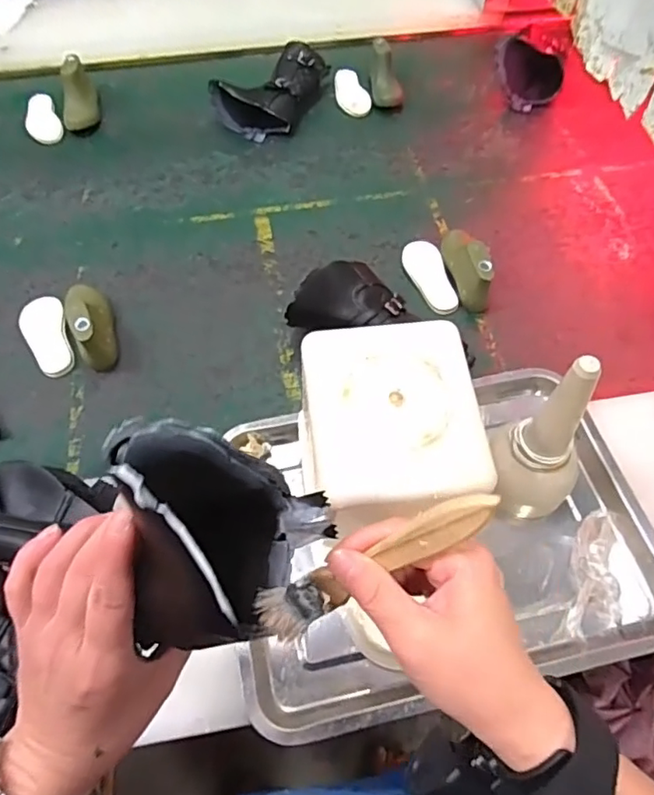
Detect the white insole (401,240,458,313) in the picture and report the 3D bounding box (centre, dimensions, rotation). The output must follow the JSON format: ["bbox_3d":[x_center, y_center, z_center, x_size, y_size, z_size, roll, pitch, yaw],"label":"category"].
[{"bbox_3d":[0.139,-0.167,0.777,0.052,0.012,0.125,-10,59,-7],"label":"white insole"}]

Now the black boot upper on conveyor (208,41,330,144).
[{"bbox_3d":[-0.090,-0.534,0.970,0.144,0.060,0.208,27,62,15],"label":"black boot upper on conveyor"}]

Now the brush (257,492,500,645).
[{"bbox_3d":[0.020,0.080,0.268,0.141,0.017,0.024,-37,56,29],"label":"brush"}]

